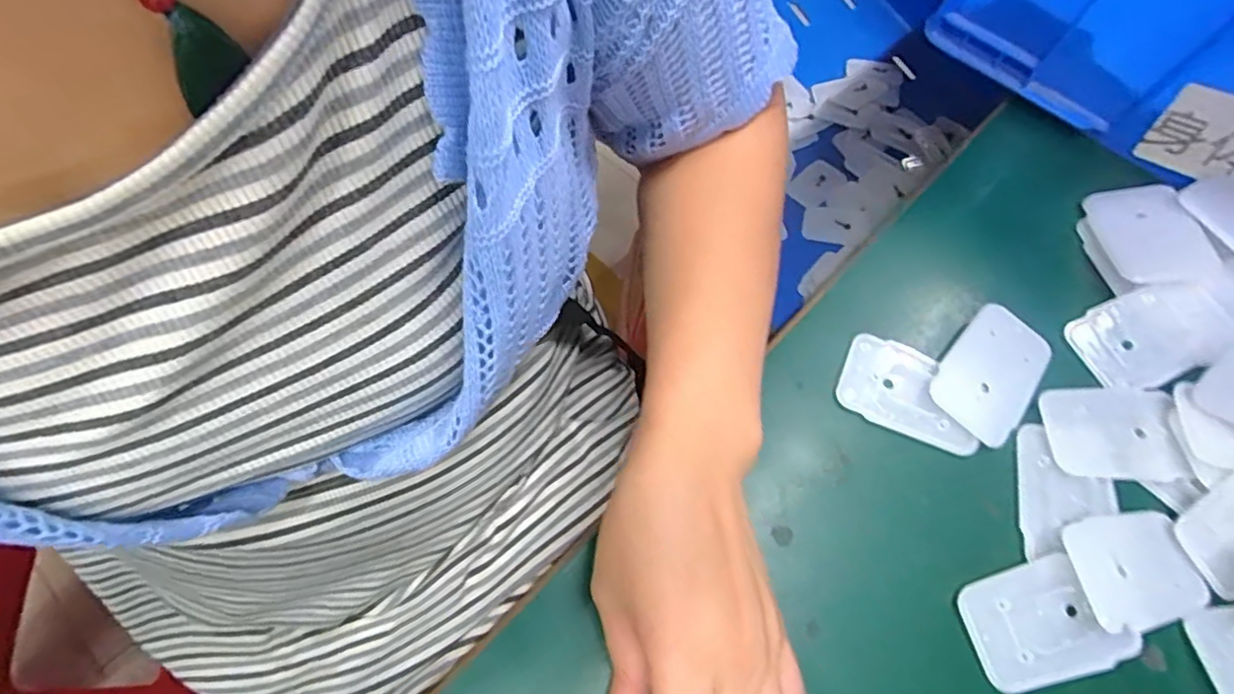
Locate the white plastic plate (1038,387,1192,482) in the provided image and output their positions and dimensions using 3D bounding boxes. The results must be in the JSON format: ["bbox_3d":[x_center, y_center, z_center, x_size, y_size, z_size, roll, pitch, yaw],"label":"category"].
[{"bbox_3d":[0.238,0.040,0.294,0.061,0.006,0.045,1,65,0],"label":"white plastic plate"}]

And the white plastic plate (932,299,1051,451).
[{"bbox_3d":[0.187,0.013,0.305,0.043,0.006,0.070,40,72,13],"label":"white plastic plate"}]

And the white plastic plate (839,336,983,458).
[{"bbox_3d":[0.146,0.021,0.303,0.066,0.010,0.044,23,67,10],"label":"white plastic plate"}]

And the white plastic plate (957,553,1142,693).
[{"bbox_3d":[0.180,0.115,0.258,0.063,0.009,0.045,-12,66,-6],"label":"white plastic plate"}]

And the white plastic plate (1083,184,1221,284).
[{"bbox_3d":[0.287,-0.062,0.331,0.044,0.006,0.063,-7,61,14],"label":"white plastic plate"}]

